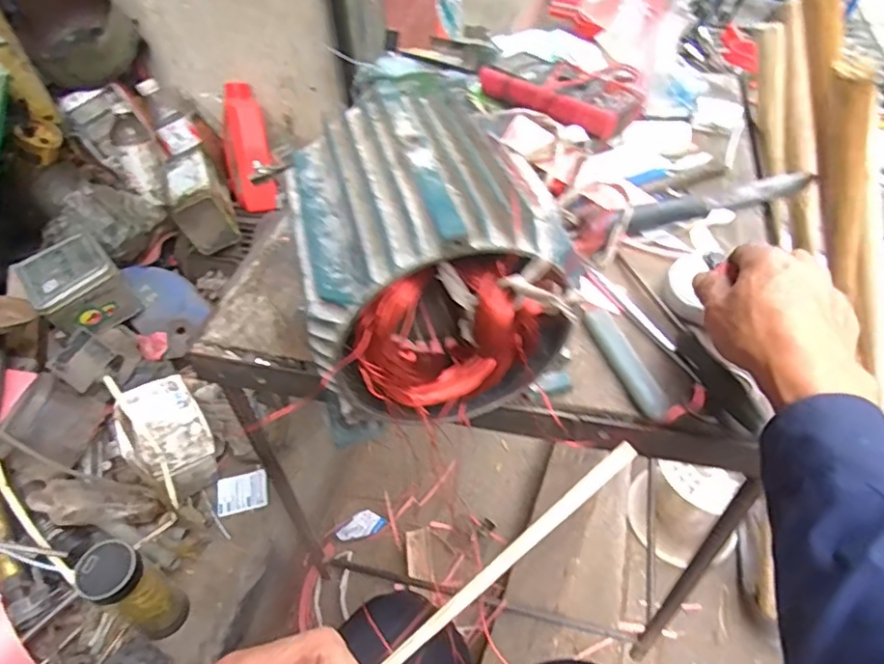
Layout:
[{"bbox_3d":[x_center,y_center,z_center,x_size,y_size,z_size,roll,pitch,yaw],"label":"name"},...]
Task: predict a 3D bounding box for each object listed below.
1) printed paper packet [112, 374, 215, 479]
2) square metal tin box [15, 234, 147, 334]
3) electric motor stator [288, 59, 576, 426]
[{"bbox_3d":[-0.408,0.142,0.830,0.110,0.032,0.143,-22,67,-27],"label":"printed paper packet"},{"bbox_3d":[-0.559,-0.070,0.871,0.117,0.101,0.120,-37,57,-26],"label":"square metal tin box"},{"bbox_3d":[-0.011,-0.053,0.418,0.170,0.168,0.202,-12,50,-7],"label":"electric motor stator"}]

